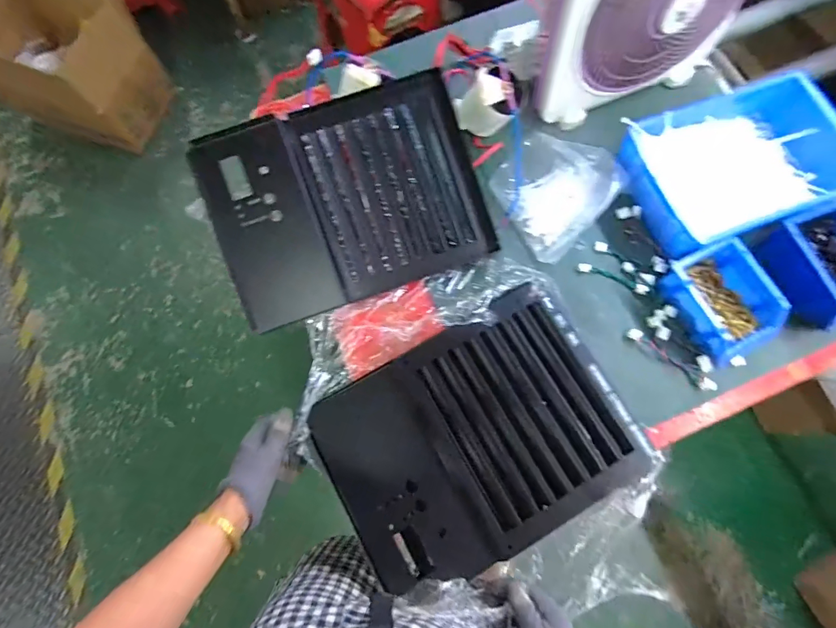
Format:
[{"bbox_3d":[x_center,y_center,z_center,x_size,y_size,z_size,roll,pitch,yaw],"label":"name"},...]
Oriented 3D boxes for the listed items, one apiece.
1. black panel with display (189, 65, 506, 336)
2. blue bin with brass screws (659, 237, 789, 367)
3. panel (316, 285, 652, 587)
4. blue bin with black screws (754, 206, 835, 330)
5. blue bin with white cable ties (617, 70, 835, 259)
[{"bbox_3d":[-0.101,-0.171,0.626,0.393,0.029,0.294,-19,94,-7],"label":"black panel with display"},{"bbox_3d":[0.419,-0.015,0.581,0.115,0.057,0.150,-19,75,-4],"label":"blue bin with brass screws"},{"bbox_3d":[0.079,0.160,0.555,0.378,0.041,0.274,-28,75,-7],"label":"panel"},{"bbox_3d":[0.572,-0.066,0.591,0.124,0.063,0.146,-22,75,-5],"label":"blue bin with black screws"},{"bbox_3d":[0.469,-0.217,0.639,0.295,0.097,0.214,-19,74,-4],"label":"blue bin with white cable ties"}]

